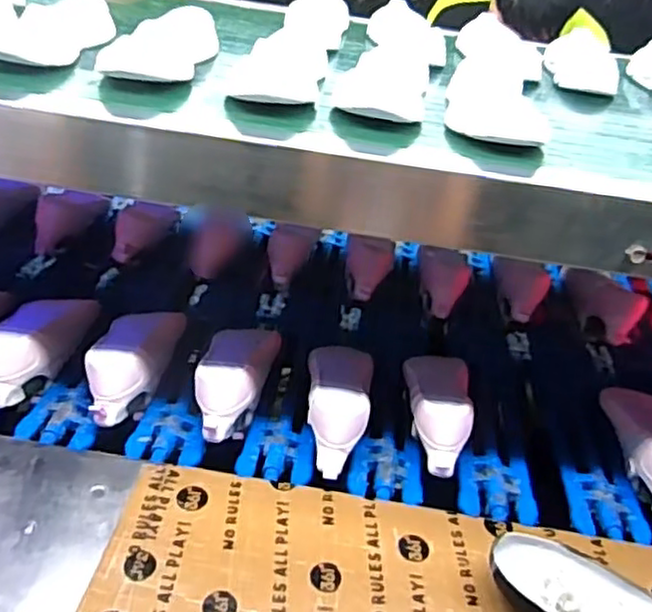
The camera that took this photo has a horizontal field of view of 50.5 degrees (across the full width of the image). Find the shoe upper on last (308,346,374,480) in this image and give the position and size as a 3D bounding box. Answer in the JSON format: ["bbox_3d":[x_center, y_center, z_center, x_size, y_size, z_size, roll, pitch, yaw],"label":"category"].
[{"bbox_3d":[0.014,0.130,0.923,0.086,0.091,0.229,7,30,3],"label":"shoe upper on last"}]

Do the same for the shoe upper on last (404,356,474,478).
[{"bbox_3d":[0.152,0.130,0.954,0.095,0.093,0.223,9,30,7],"label":"shoe upper on last"}]

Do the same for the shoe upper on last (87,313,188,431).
[{"bbox_3d":[-0.263,0.071,0.954,0.078,0.094,0.220,8,30,4],"label":"shoe upper on last"}]

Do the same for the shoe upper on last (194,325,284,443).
[{"bbox_3d":[-0.127,0.087,0.956,0.090,0.098,0.242,9,30,5],"label":"shoe upper on last"}]

